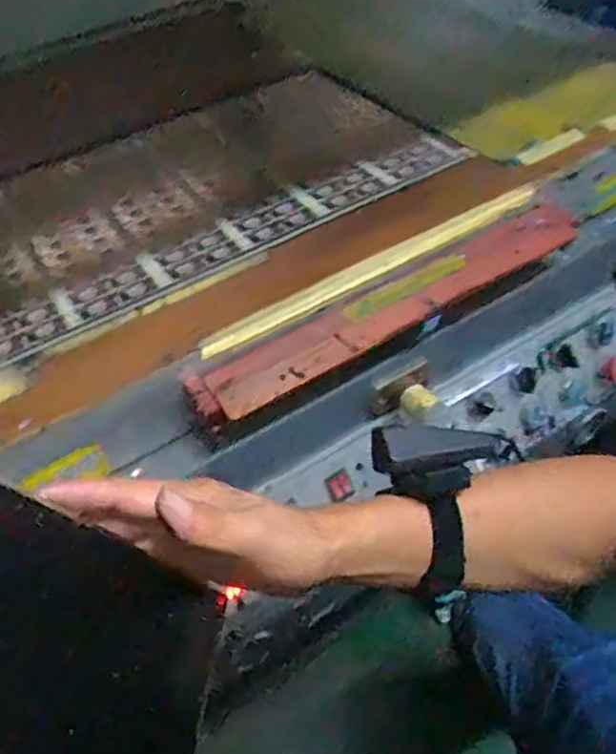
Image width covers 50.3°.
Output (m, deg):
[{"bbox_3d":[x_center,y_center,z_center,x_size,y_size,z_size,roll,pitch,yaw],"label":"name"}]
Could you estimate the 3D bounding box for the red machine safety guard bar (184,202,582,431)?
[{"bbox_3d":[0.090,-0.062,0.575,0.411,0.036,0.056,-29,51,-19],"label":"red machine safety guard bar"}]

